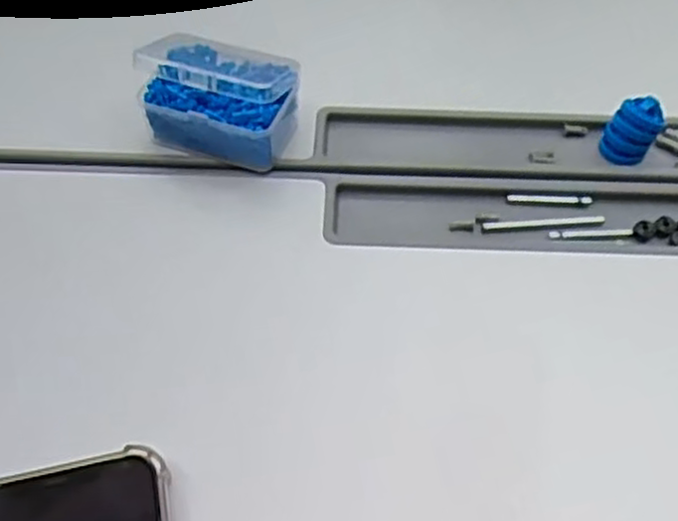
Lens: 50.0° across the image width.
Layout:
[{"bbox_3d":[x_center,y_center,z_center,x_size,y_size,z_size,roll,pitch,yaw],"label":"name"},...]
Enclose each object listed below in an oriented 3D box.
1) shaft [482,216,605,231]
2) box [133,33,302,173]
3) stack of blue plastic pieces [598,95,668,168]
[{"bbox_3d":[0.103,-0.019,0.365,0.061,0.004,0.005,-3,55,-3],"label":"shaft"},{"bbox_3d":[-0.064,-0.087,0.375,0.082,0.051,0.058,11,55,6],"label":"box"},{"bbox_3d":[0.156,-0.069,0.386,0.025,0.027,0.024,-11,56,-9],"label":"stack of blue plastic pieces"}]

